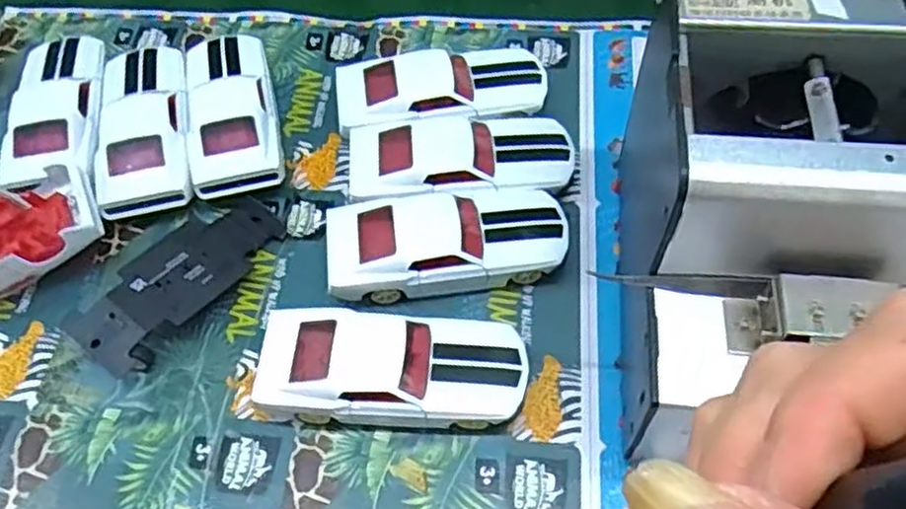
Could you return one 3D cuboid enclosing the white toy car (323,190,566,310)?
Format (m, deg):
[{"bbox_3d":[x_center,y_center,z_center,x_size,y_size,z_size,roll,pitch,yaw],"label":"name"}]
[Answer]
[{"bbox_3d":[-0.003,-0.006,0.390,0.129,0.036,0.054,-6,58,-1],"label":"white toy car"}]

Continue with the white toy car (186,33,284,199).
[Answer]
[{"bbox_3d":[-0.137,-0.090,0.449,0.049,0.032,0.131,-13,59,-5],"label":"white toy car"}]

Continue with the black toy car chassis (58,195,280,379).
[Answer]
[{"bbox_3d":[-0.149,0.011,0.392,0.049,0.025,0.120,33,66,21],"label":"black toy car chassis"}]

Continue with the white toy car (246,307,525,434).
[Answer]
[{"bbox_3d":[-0.029,0.057,0.352,0.127,0.035,0.053,1,59,4],"label":"white toy car"}]

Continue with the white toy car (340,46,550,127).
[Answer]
[{"bbox_3d":[-0.007,-0.101,0.447,0.130,0.036,0.060,-8,59,-2],"label":"white toy car"}]

